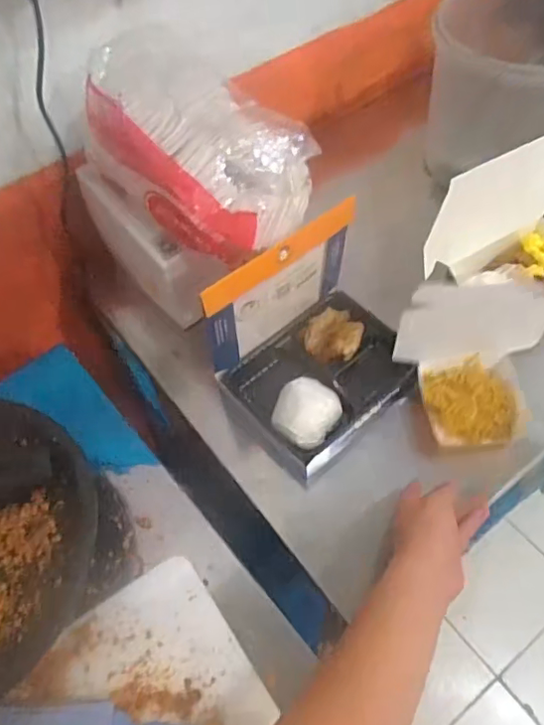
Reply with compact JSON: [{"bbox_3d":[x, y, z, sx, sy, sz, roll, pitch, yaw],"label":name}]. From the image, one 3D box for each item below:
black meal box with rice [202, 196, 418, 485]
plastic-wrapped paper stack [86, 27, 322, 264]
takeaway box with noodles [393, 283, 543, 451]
[{"bbox_3d":[0.058,-0.021,0.663,0.211,0.203,0.181,-36,62,-18],"label":"black meal box with rice"},{"bbox_3d":[-0.083,-0.249,0.661,0.185,0.116,0.278,-43,88,-15],"label":"plastic-wrapped paper stack"},{"bbox_3d":[0.234,0.010,0.630,0.165,0.164,0.108,-5,57,1],"label":"takeaway box with noodles"}]

